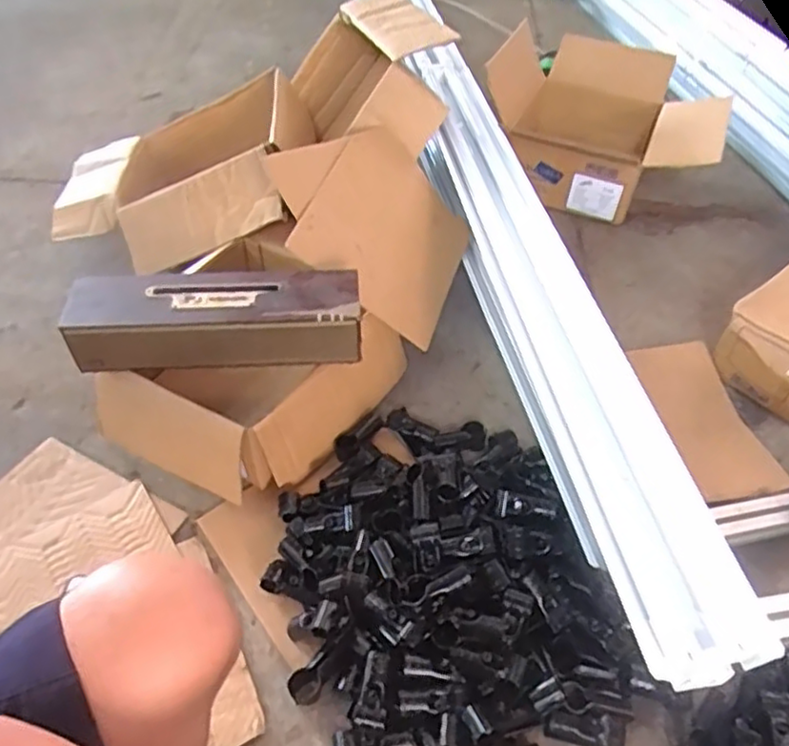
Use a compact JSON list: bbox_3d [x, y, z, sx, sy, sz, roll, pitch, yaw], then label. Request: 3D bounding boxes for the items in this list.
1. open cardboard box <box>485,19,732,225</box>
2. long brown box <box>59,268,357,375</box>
[{"bbox_3d":[0.440,-0.559,1.414,0.467,0.221,0.481,8,47,7],"label":"open cardboard box"},{"bbox_3d":[-0.233,-0.076,0.868,0.373,0.082,0.116,-1,47,-2],"label":"long brown box"}]

